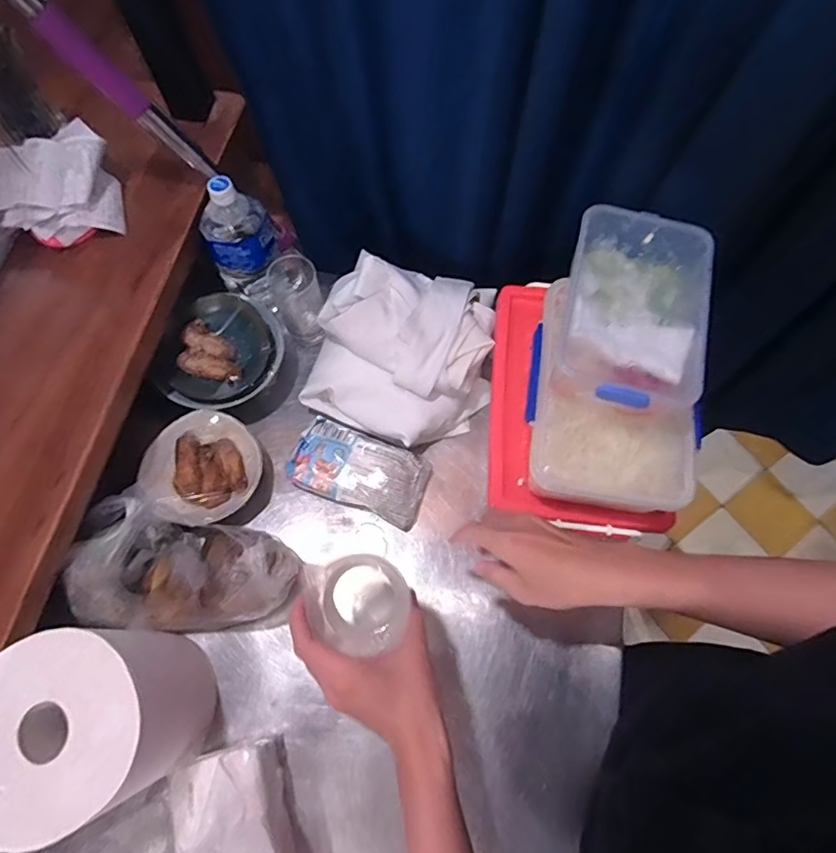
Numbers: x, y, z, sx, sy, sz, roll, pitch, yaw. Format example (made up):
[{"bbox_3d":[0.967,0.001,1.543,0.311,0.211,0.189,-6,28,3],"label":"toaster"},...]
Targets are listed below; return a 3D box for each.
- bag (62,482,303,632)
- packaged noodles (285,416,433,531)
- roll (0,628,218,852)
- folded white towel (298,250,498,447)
[{"bbox_3d":[-0.256,0.170,0.585,0.208,0.145,0.139,18,69,6],"label":"bag"},{"bbox_3d":[-0.079,0.060,0.707,0.177,0.050,0.100,20,69,7],"label":"packaged noodles"},{"bbox_3d":[-0.308,0.283,0.514,0.139,0.195,0.144,0,68,-1],"label":"roll"},{"bbox_3d":[-0.020,-0.097,0.707,0.233,0.126,0.211,15,69,5],"label":"folded white towel"}]

